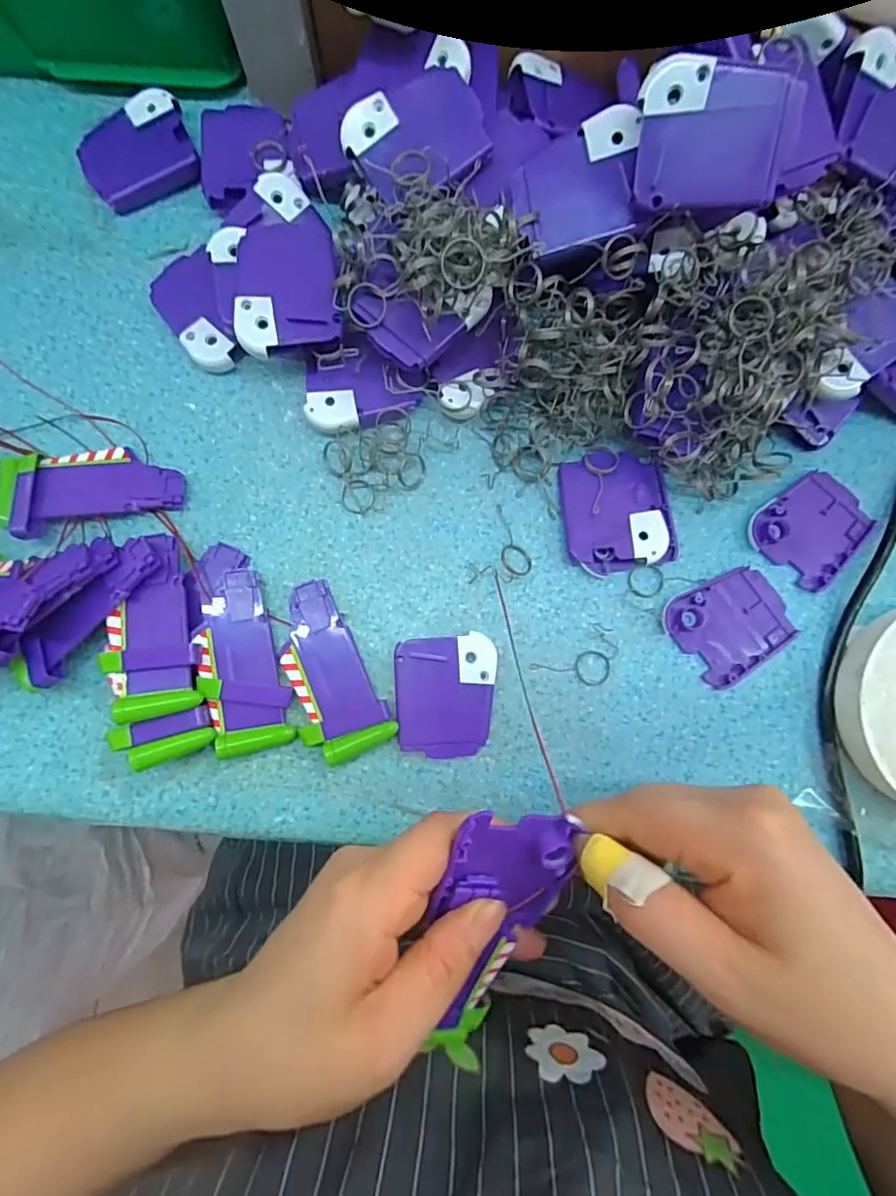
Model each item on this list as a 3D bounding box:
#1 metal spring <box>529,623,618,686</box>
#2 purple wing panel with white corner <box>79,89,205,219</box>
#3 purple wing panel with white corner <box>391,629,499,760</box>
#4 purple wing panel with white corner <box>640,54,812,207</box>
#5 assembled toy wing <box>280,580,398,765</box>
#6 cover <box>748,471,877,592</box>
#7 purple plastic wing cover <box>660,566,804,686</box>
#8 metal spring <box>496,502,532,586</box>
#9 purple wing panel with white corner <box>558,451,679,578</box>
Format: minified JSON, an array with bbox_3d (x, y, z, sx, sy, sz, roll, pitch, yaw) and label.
[{"bbox_3d":[0.071,0.035,0.287,0.046,0.004,0.028,-32,86,-5],"label":"metal spring"},{"bbox_3d":[-0.172,-0.247,0.304,0.061,0.014,0.047,-29,86,-4],"label":"purple wing panel with white corner"},{"bbox_3d":[-0.001,0.051,0.282,0.051,0.006,0.061,-2,85,-2],"label":"purple wing panel with white corner"},{"bbox_3d":[0.110,-0.191,0.225,0.060,0.006,0.049,7,115,12],"label":"purple wing panel with white corner"},{"bbox_3d":[-0.063,0.038,0.279,0.041,0.010,0.087,-27,86,-4],"label":"assembled toy wing"},{"bbox_3d":[0.198,-0.039,0.296,0.051,0.005,0.059,45,85,3],"label":"cover"},{"bbox_3d":[0.151,0.013,0.290,0.060,0.004,0.053,-35,87,-5],"label":"purple plastic wing cover"},{"bbox_3d":[0.036,-0.030,0.293,0.016,0.004,0.043,-5,85,-2],"label":"metal spring"},{"bbox_3d":[0.091,-0.047,0.291,0.058,0.013,0.064,-4,85,-2],"label":"purple wing panel with white corner"}]

